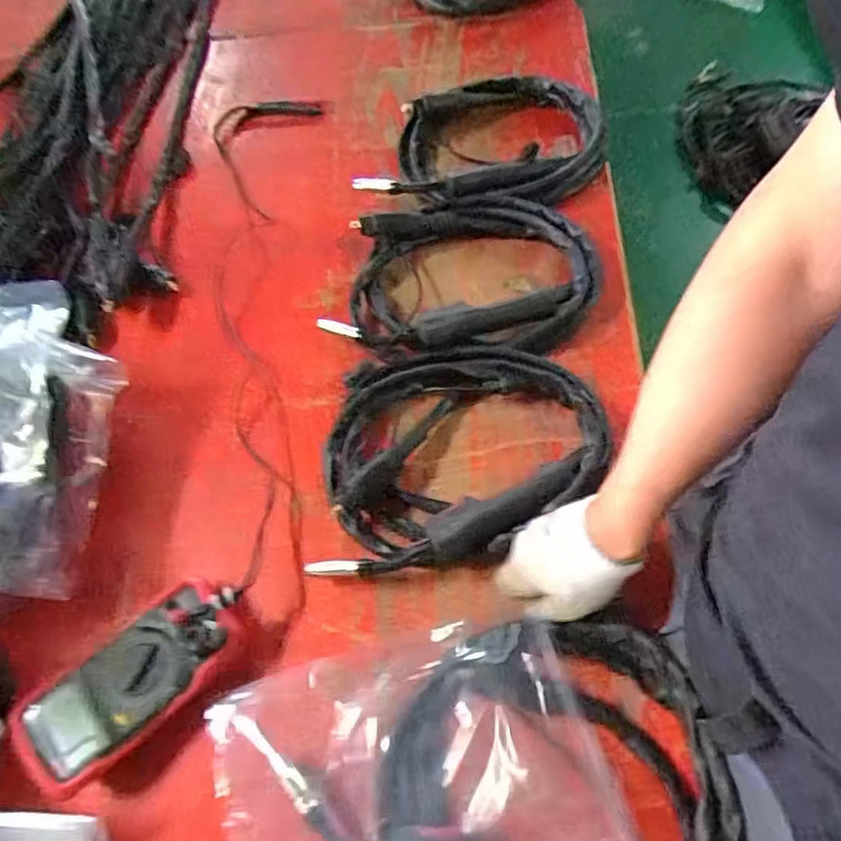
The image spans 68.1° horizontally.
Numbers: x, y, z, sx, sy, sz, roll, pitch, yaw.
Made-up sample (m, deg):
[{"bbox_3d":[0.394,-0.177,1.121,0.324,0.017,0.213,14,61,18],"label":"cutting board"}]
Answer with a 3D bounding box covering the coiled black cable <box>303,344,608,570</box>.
[{"bbox_3d":[0.038,0.032,0.653,0.303,0.042,0.232,-9,63,2],"label":"coiled black cable"}]

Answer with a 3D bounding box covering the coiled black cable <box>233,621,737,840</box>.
[{"bbox_3d":[0.051,0.308,0.492,0.359,0.072,0.250,-13,65,-4],"label":"coiled black cable"}]

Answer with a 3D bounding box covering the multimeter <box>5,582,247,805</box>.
[{"bbox_3d":[-0.259,0.229,0.570,0.214,0.048,0.102,-39,66,-13],"label":"multimeter"}]

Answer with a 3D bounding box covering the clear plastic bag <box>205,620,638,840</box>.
[{"bbox_3d":[-0.001,0.345,0.504,0.297,0.059,0.321,-19,66,-7],"label":"clear plastic bag"}]

